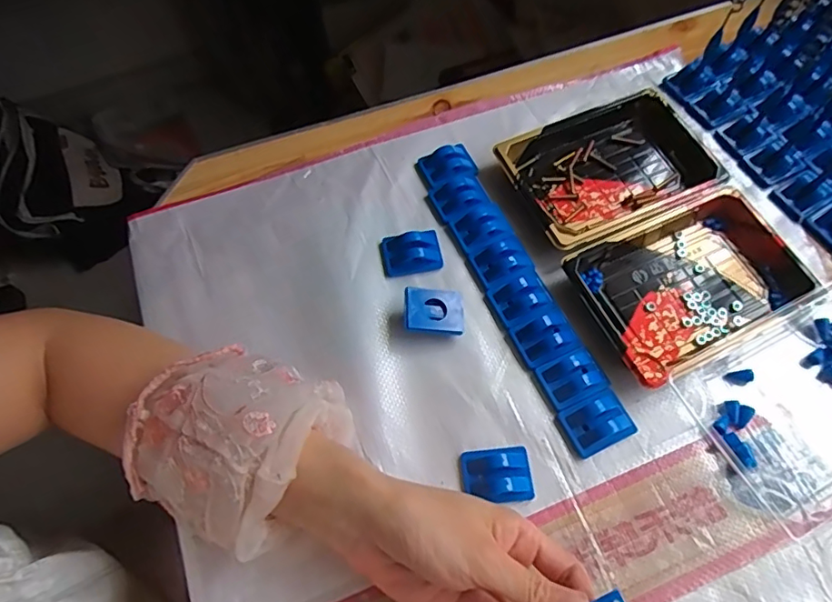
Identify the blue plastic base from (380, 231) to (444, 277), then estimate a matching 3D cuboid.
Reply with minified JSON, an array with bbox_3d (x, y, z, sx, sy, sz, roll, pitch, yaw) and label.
[{"bbox_3d":[-0.004,-0.039,0.416,0.046,0.014,0.032,-11,65,-4],"label":"blue plastic base"}]

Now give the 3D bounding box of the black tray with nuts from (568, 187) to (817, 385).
[{"bbox_3d":[0.206,-0.016,0.401,0.163,0.022,0.106,-23,66,-10],"label":"black tray with nuts"}]

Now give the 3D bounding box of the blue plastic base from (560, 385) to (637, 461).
[{"bbox_3d":[0.124,0.082,0.363,0.043,0.014,0.034,-24,66,-10],"label":"blue plastic base"}]

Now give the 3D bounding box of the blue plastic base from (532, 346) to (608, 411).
[{"bbox_3d":[0.112,0.054,0.378,0.046,0.013,0.033,-23,66,-10],"label":"blue plastic base"}]

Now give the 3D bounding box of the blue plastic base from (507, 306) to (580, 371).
[{"bbox_3d":[0.095,0.026,0.387,0.045,0.015,0.034,-26,66,-11],"label":"blue plastic base"}]

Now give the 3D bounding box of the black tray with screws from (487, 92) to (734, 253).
[{"bbox_3d":[0.161,-0.110,0.447,0.159,0.020,0.113,-23,66,-9],"label":"black tray with screws"}]

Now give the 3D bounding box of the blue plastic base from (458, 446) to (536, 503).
[{"bbox_3d":[0.053,0.113,0.348,0.044,0.014,0.035,-7,64,-2],"label":"blue plastic base"}]

